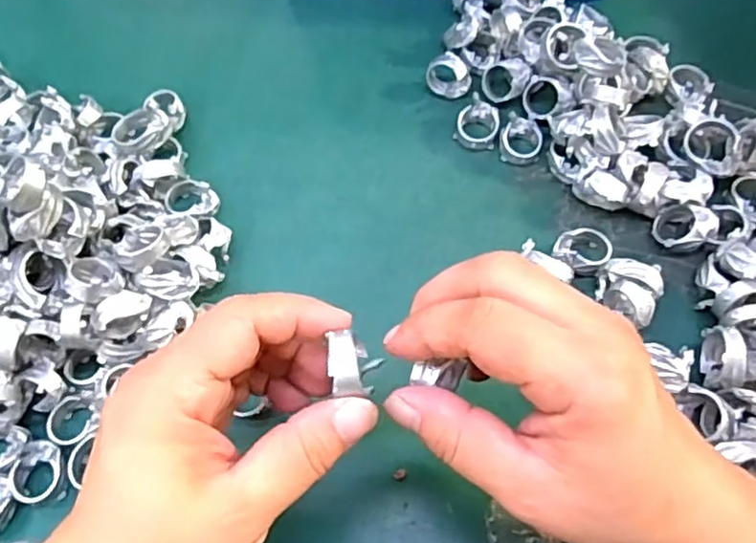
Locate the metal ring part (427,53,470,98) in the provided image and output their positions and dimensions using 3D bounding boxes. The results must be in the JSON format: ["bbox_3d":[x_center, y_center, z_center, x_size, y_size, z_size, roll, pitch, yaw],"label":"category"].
[{"bbox_3d":[0.043,-0.117,0.386,0.026,0.023,0.016,4,63,4],"label":"metal ring part"}]

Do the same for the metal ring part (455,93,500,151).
[{"bbox_3d":[0.058,-0.087,0.374,0.023,0.016,0.033,13,64,8],"label":"metal ring part"}]

